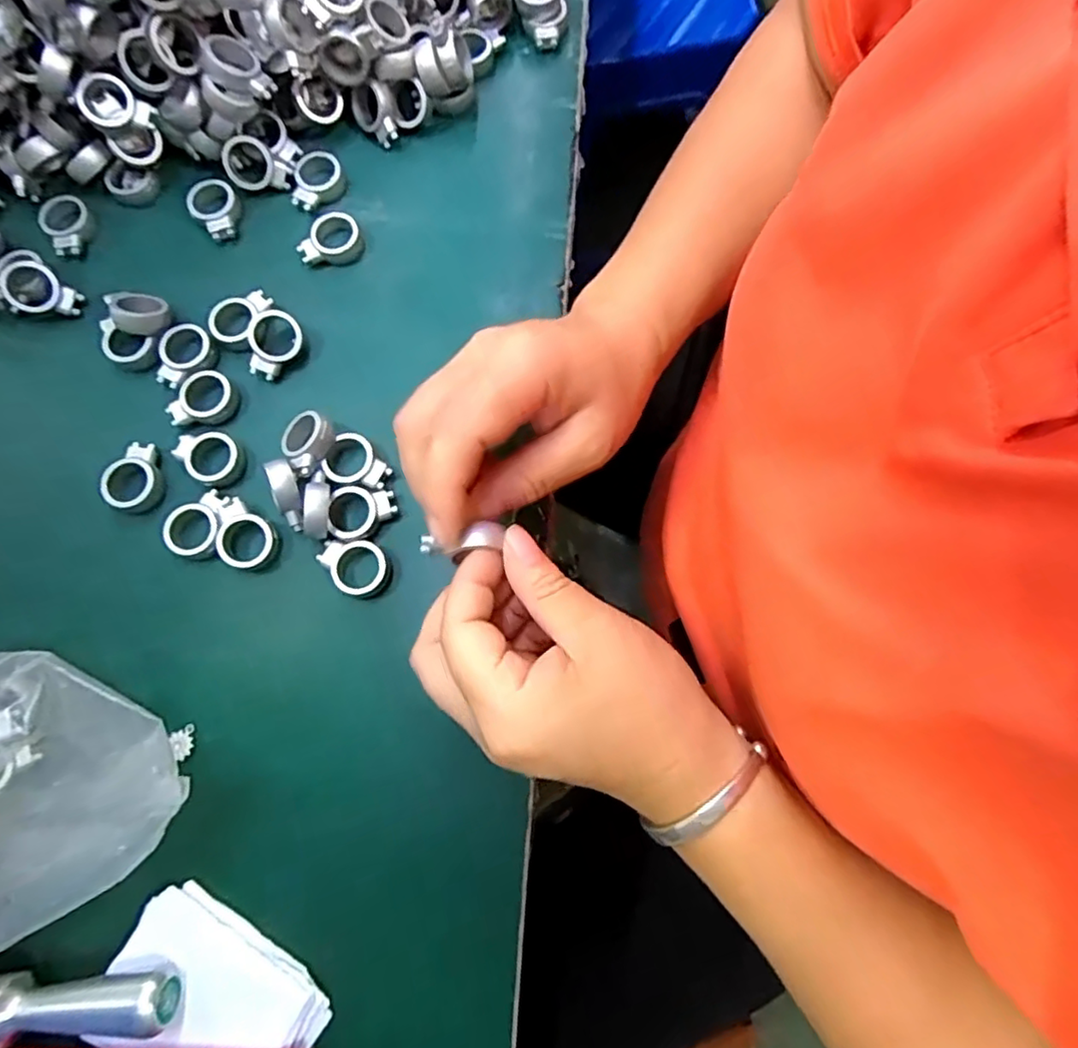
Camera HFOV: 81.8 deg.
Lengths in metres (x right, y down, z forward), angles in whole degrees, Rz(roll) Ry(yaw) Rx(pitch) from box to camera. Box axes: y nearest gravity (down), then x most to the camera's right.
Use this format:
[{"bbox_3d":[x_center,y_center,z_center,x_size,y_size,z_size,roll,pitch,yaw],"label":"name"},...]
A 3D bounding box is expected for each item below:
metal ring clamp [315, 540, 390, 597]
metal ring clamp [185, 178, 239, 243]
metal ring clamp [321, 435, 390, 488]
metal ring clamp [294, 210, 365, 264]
[{"bbox_3d":[-0.086,0.019,0.293,0.025,0.012,0.033,-41,79,-8],"label":"metal ring clamp"},{"bbox_3d":[-0.178,-0.174,0.343,0.026,0.011,0.034,-39,78,-7],"label":"metal ring clamp"},{"bbox_3d":[-0.088,-0.029,0.304,0.031,0.011,0.025,27,79,8],"label":"metal ring clamp"},{"bbox_3d":[-0.112,-0.153,0.336,0.033,0.009,0.027,-44,79,-8],"label":"metal ring clamp"}]

